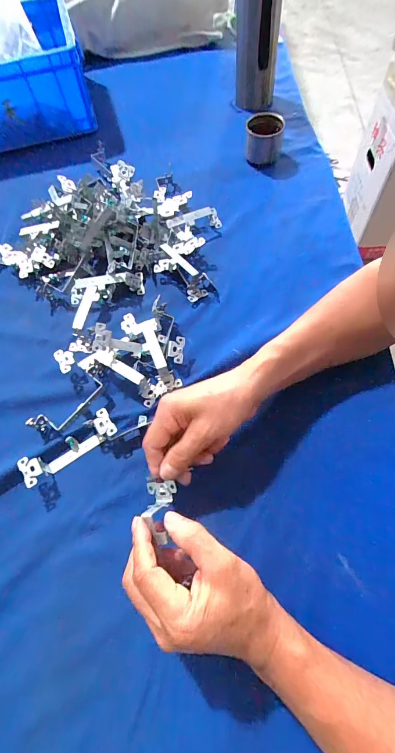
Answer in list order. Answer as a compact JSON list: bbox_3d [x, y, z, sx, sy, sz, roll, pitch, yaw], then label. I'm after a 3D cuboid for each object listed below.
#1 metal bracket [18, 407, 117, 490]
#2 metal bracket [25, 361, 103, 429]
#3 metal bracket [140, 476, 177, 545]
[{"bbox_3d":[-0.139,0.080,0.361,0.104,0.028,0.031,-33,67,-11],"label":"metal bracket"},{"bbox_3d":[-0.147,0.028,0.387,0.034,0.025,0.102,35,72,18],"label":"metal bracket"},{"bbox_3d":[-0.032,0.114,0.289,0.029,0.017,0.060,-6,48,-1],"label":"metal bracket"}]

